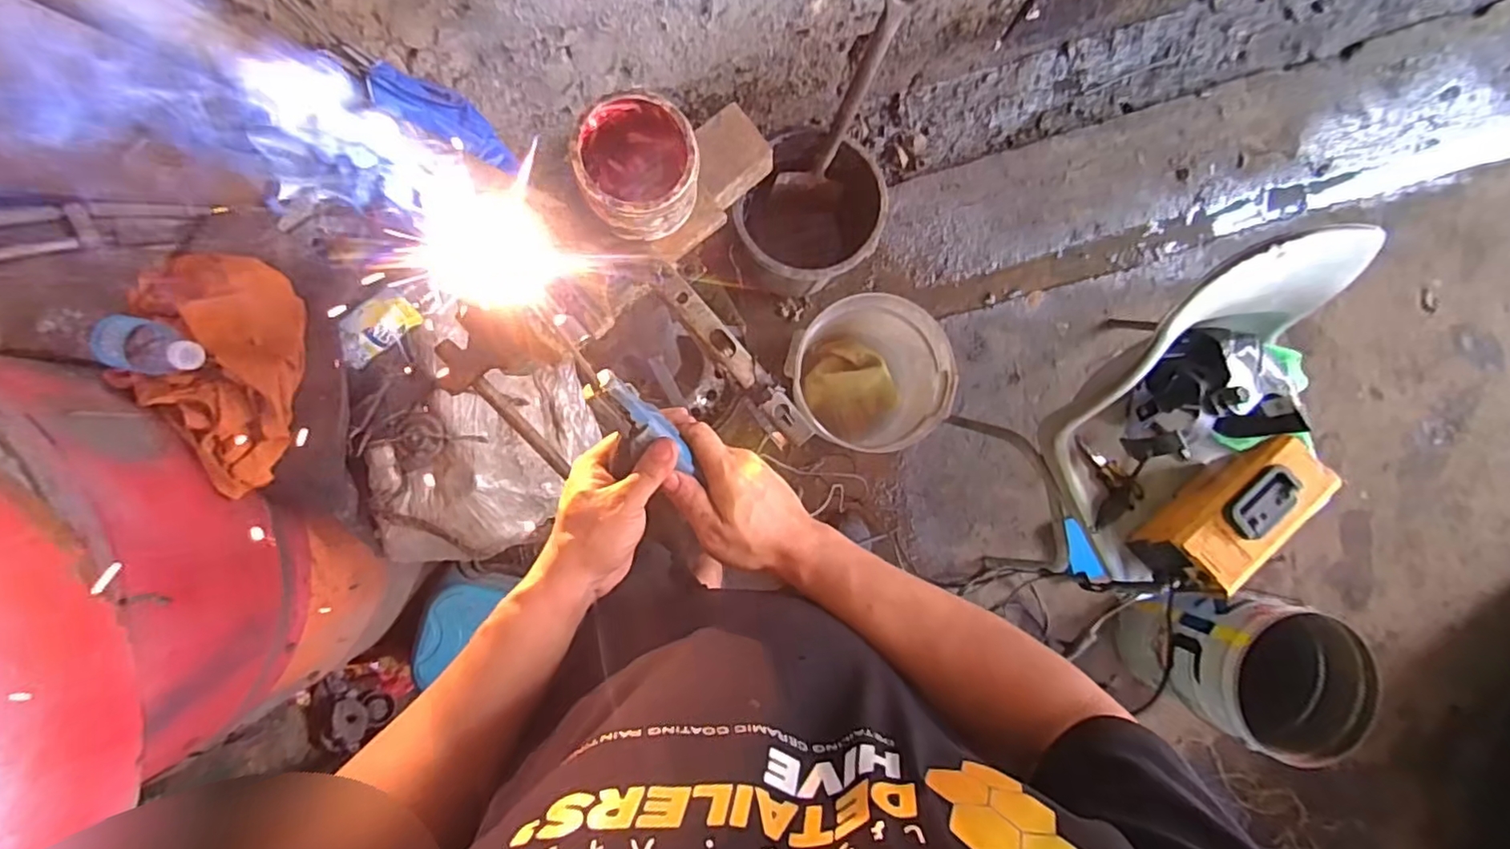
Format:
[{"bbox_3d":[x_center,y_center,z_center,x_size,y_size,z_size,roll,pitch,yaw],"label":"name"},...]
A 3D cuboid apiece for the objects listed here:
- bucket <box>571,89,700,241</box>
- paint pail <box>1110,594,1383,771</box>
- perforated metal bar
[{"bbox_3d":[-0.104,-0.226,0.561,0.101,0.081,0.112,-10,89,-5],"label":"bucket"},{"bbox_3d":[1.030,0.513,1.400,0.320,0.374,0.292,18,86,-4],"label":"paint pail"},{"bbox_3d":[-0.020,-0.064,0.584,0.034,0.015,0.204,-37,91,-5],"label":"perforated metal bar"}]

